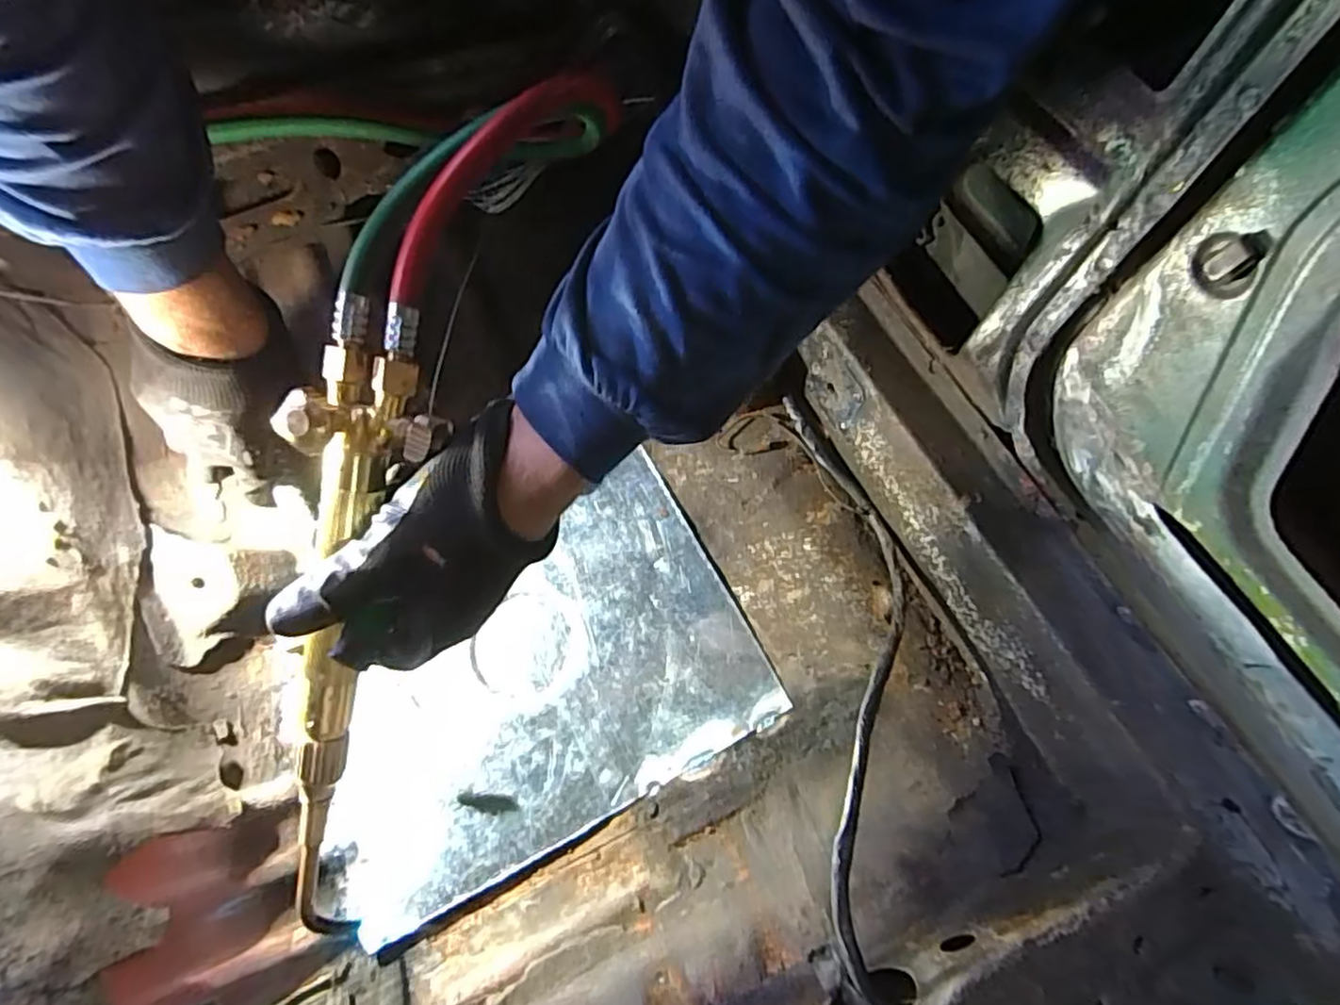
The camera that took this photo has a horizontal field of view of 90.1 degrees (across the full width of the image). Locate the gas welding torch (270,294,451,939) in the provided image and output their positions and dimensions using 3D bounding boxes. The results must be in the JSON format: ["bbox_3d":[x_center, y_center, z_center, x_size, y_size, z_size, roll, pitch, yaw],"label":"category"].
[{"bbox_3d":[-0.162,0.078,0.327,0.051,0.041,0.343,11,102,2],"label":"gas welding torch"}]

